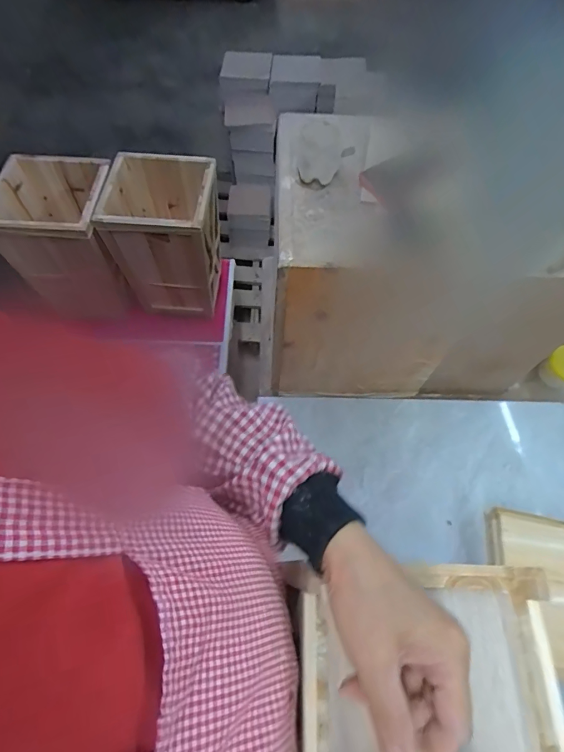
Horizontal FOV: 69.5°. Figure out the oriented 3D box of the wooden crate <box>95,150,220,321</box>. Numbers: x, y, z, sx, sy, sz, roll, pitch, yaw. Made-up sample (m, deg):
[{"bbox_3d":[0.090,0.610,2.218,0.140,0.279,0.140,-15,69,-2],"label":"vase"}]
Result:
[{"bbox_3d":[-0.303,-0.368,1.116,0.265,0.364,0.243,4,64,3],"label":"wooden crate"}]

